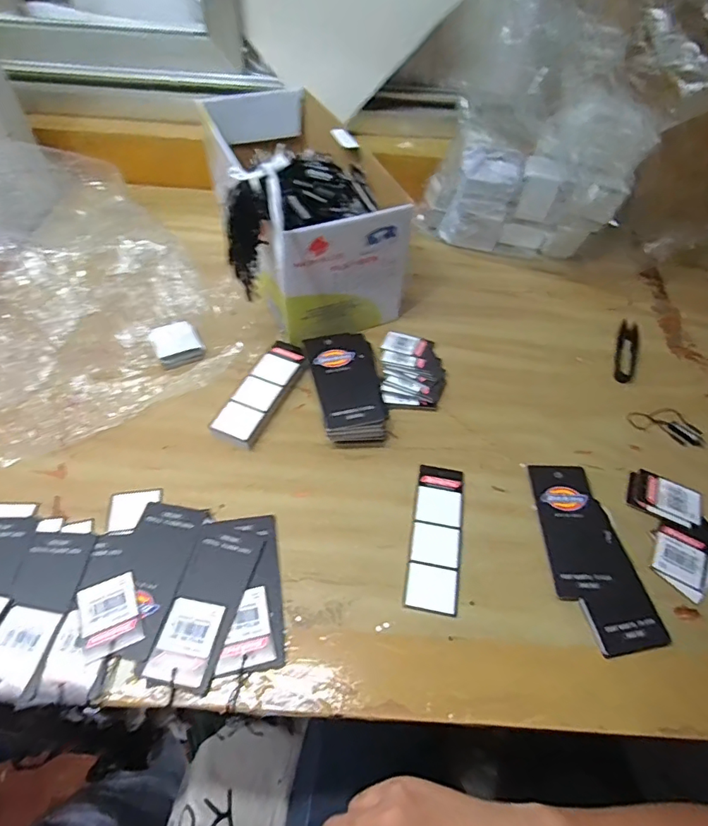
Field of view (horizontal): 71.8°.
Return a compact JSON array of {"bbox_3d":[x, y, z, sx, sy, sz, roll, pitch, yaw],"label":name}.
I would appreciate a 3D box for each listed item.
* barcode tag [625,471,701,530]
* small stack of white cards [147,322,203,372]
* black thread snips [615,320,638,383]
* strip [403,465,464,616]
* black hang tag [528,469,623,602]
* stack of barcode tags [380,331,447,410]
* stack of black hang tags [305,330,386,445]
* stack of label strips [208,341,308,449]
[{"bbox_3d":[0.257,0.070,0.405,0.055,0.004,0.042,22,55,14],"label":"barcode tag"},{"bbox_3d":[-0.174,-0.068,0.480,0.042,0.012,0.048,-22,56,-18],"label":"small stack of white cards"},{"bbox_3d":[0.284,-0.065,0.507,0.020,0.004,0.092,19,54,12],"label":"black thread snips"},{"bbox_3d":[0.064,0.092,0.379,0.036,0.004,0.118,9,52,5],"label":"strip"},{"bbox_3d":[0.170,0.089,0.381,0.048,0.004,0.108,2,53,-1],"label":"black hang tag"},{"bbox_3d":[0.058,-0.044,0.480,0.061,0.014,0.097,3,52,0],"label":"stack of barcode tags"},{"bbox_3d":[-0.006,-0.029,0.453,0.062,0.030,0.129,-9,53,-9],"label":"stack of black hang tags"},{"bbox_3d":[-0.082,-0.019,0.446,0.041,0.012,0.116,21,54,14],"label":"stack of label strips"}]

